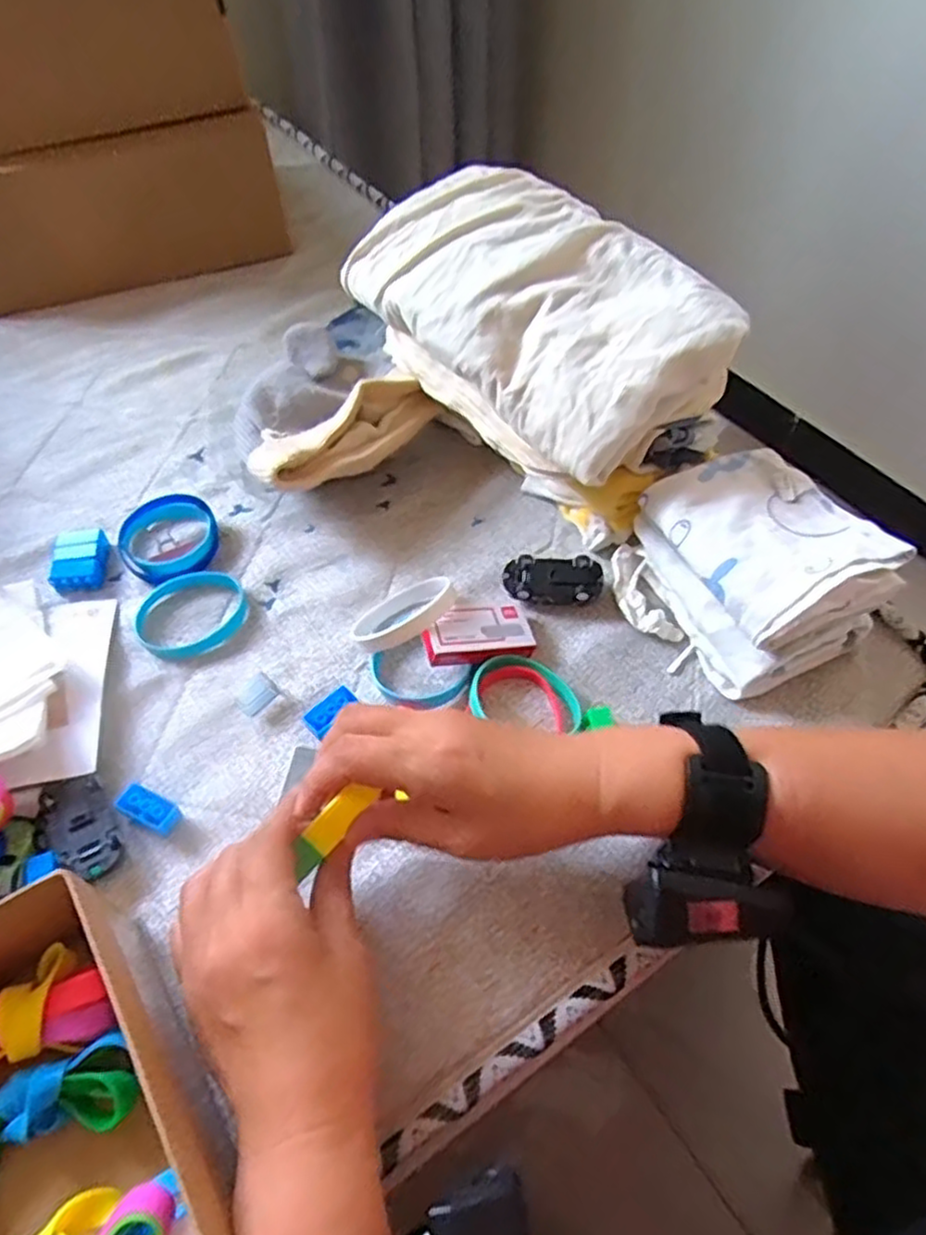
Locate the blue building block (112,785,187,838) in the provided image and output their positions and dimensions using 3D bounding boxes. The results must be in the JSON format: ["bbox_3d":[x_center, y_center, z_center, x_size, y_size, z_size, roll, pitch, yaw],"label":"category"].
[{"bbox_3d":[-0.176,0.107,0.404,0.034,0.015,0.018,25,60,17],"label":"blue building block"}]

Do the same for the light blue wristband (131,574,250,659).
[{"bbox_3d":[-0.182,-0.003,0.483,0.074,0.012,0.062,-30,60,-18],"label":"light blue wristband"}]

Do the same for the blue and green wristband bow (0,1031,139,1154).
[{"bbox_3d":[-0.179,0.207,0.303,0.081,0.023,0.037,-23,59,-14],"label":"blue and green wristband bow"}]

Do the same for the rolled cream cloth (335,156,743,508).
[{"bbox_3d":[0.044,-0.204,0.489,0.140,0.092,0.265,-35,62,-20],"label":"rolled cream cloth"}]

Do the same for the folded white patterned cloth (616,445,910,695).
[{"bbox_3d":[0.169,-0.032,0.445,0.115,0.095,0.137,-21,58,-13],"label":"folded white patterned cloth"}]

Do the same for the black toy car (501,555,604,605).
[{"bbox_3d":[0.060,-0.023,0.488,0.065,0.021,0.033,5,56,5],"label":"black toy car"}]

